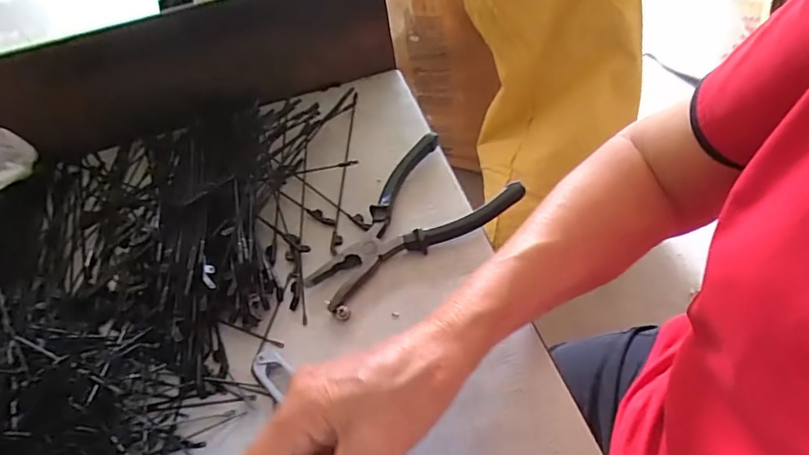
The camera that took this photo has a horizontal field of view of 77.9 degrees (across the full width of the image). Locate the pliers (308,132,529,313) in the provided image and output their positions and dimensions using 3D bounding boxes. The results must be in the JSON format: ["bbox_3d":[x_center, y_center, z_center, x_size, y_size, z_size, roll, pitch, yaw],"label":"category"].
[{"bbox_3d":[-0.004,-0.008,0.395,0.169,0.023,0.101,-32,54,-19],"label":"pliers"}]

